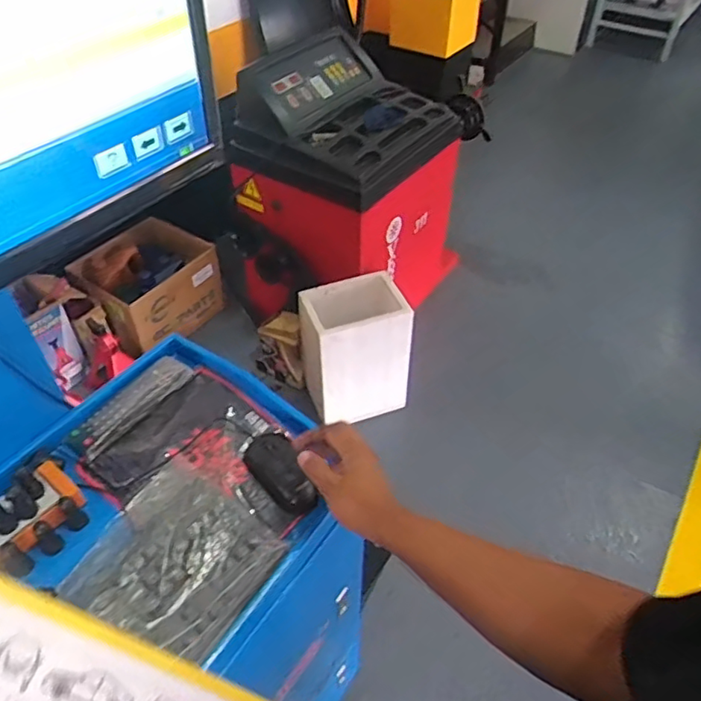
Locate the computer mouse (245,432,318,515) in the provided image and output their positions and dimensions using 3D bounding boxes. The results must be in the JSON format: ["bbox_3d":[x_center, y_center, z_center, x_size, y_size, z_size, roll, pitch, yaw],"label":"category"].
[{"bbox_3d":[-0.081,0.151,0.733,0.061,0.037,0.111,-29,68,-29],"label":"computer mouse"}]

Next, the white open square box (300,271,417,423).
[{"bbox_3d":[0.016,0.003,1.844,0.305,0.410,0.231,-15,47,-18],"label":"white open square box"}]

